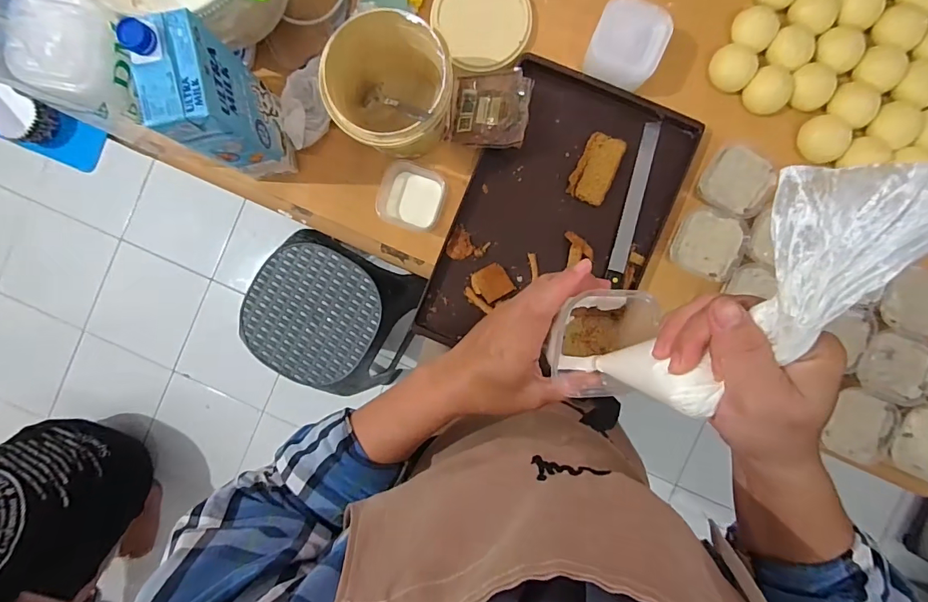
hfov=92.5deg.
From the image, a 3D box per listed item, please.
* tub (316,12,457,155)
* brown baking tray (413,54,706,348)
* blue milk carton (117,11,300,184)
[{"bbox_3d":[-0.077,-0.225,0.498,0.126,0.110,0.122,0,91,2],"label":"tub"},{"bbox_3d":[0.117,-0.095,0.559,0.236,0.021,0.372,24,92,2],"label":"brown baking tray"},{"bbox_3d":[-0.250,-0.197,0.472,0.061,0.200,0.102,-12,90,2],"label":"blue milk carton"}]

